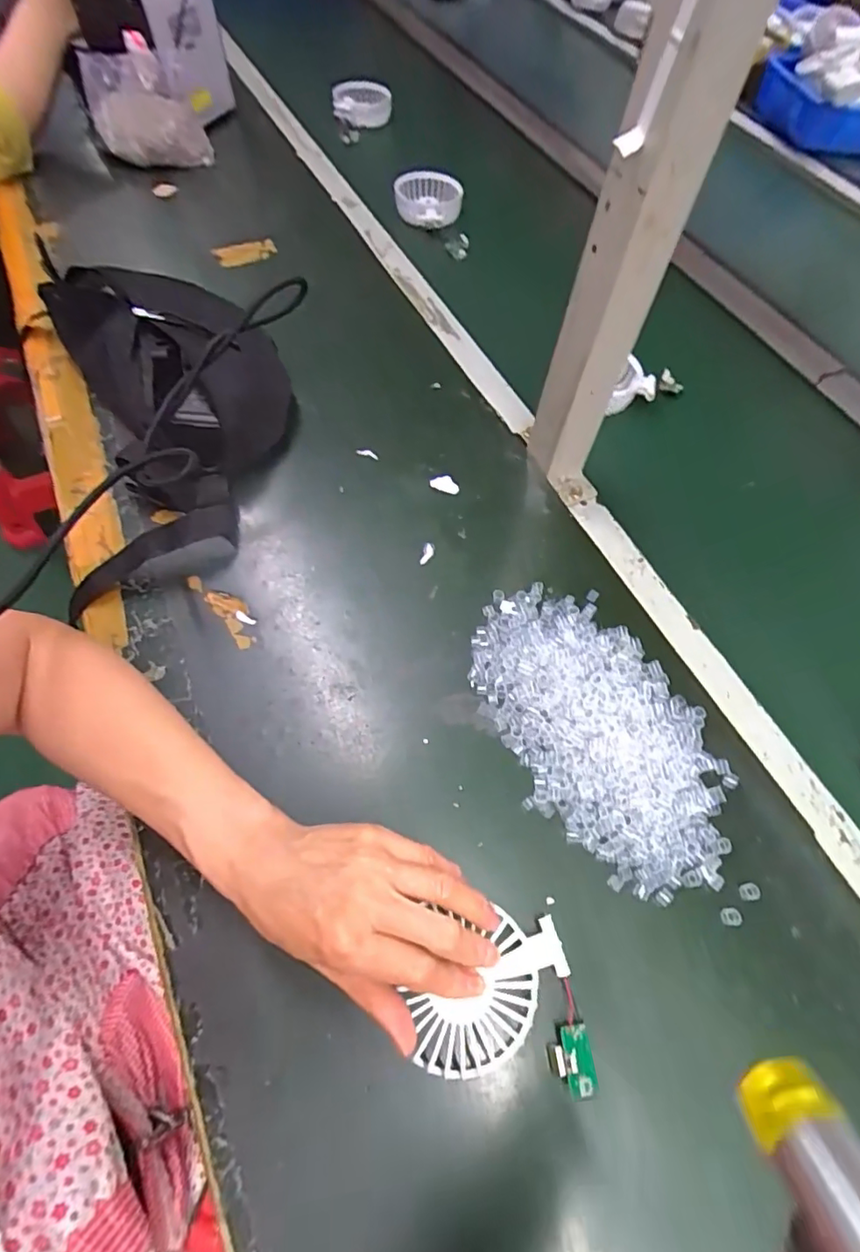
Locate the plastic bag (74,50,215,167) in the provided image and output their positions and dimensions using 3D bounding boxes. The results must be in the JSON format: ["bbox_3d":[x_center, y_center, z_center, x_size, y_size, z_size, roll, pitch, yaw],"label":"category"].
[{"bbox_3d":[-0.378,-0.679,0.745,0.136,0.086,0.101,-20,65,-12],"label":"plastic bag"}]

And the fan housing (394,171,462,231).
[{"bbox_3d":[-0.003,-0.585,0.768,0.095,0.040,0.084,2,62,0],"label":"fan housing"}]

